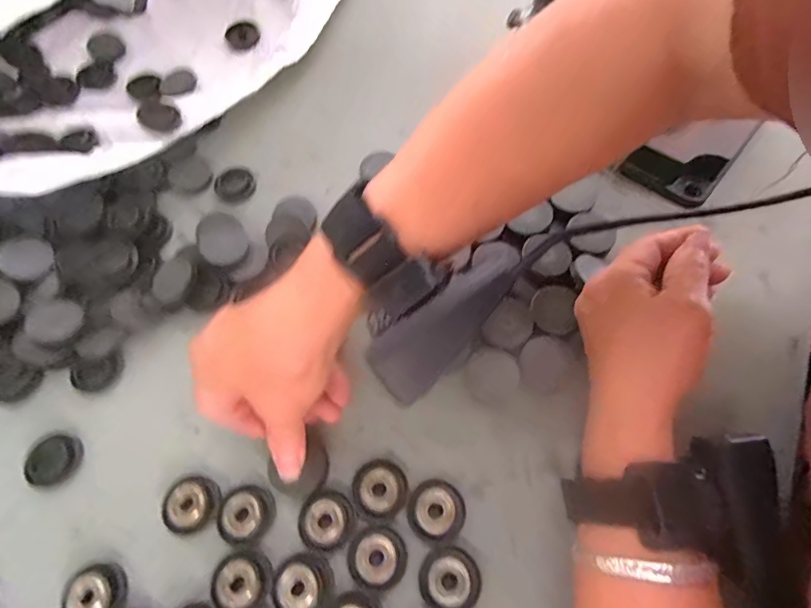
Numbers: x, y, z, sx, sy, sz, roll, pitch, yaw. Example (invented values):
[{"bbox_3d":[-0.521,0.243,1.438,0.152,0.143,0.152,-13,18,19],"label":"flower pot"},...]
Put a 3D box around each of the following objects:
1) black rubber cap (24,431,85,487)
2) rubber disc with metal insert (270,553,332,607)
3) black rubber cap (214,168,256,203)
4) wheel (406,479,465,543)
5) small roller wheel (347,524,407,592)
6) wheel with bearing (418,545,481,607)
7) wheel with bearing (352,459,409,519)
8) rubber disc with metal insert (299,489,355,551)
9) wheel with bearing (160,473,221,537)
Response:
[{"bbox_3d":[-0.222,0.097,0.279,0.032,0.005,0.031,-1,66,1],"label":"black rubber cap"},{"bbox_3d":[-0.056,0.151,0.238,0.032,0.006,0.029,-34,70,-12],"label":"rubber disc with metal insert"},{"bbox_3d":[-0.136,-0.095,0.354,0.031,0.006,0.026,-32,69,-12],"label":"black rubber cap"},{"bbox_3d":[0.017,0.117,0.251,0.031,0.008,0.031,-1,66,1],"label":"wheel"},{"bbox_3d":[-0.016,0.139,0.242,0.031,0.009,0.031,-1,66,1],"label":"small roller wheel"},{"bbox_3d":[0.024,0.147,0.236,0.031,0.006,0.031,-1,66,1],"label":"wheel with bearing"},{"bbox_3d":[-0.014,0.106,0.256,0.031,0.009,0.029,-1,66,1],"label":"wheel with bearing"},{"bbox_3d":[-0.045,0.122,0.250,0.030,0.006,0.031,-1,66,1],"label":"rubber disc with metal insert"},{"bbox_3d":[-0.127,0.117,0.259,0.031,0.008,0.030,-1,66,1],"label":"wheel with bearing"}]

